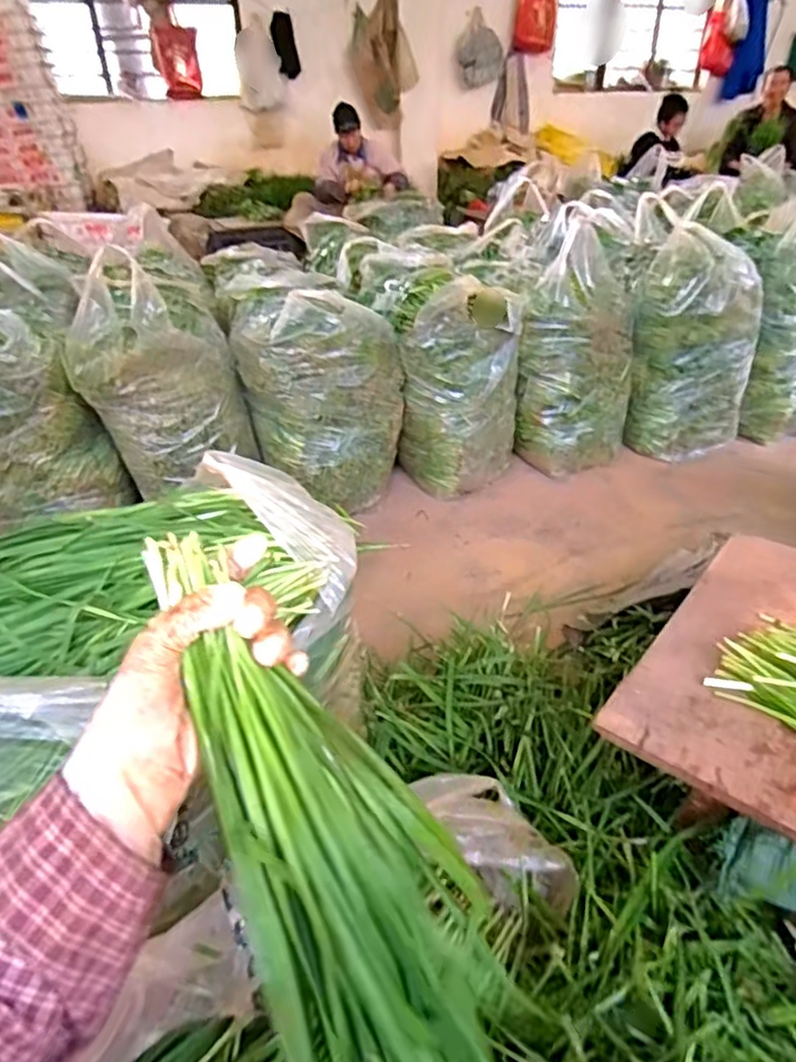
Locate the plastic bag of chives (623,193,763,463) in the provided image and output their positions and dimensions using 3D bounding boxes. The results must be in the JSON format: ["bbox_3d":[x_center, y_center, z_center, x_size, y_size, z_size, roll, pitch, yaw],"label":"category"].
[{"bbox_3d":[0.804,-0.504,1.735,0.321,0.552,0.316,13,36,19],"label":"plastic bag of chives"}]

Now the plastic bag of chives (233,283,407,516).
[{"bbox_3d":[-0.189,-0.339,1.549,0.373,0.439,0.354,-7,34,-10],"label":"plastic bag of chives"}]

